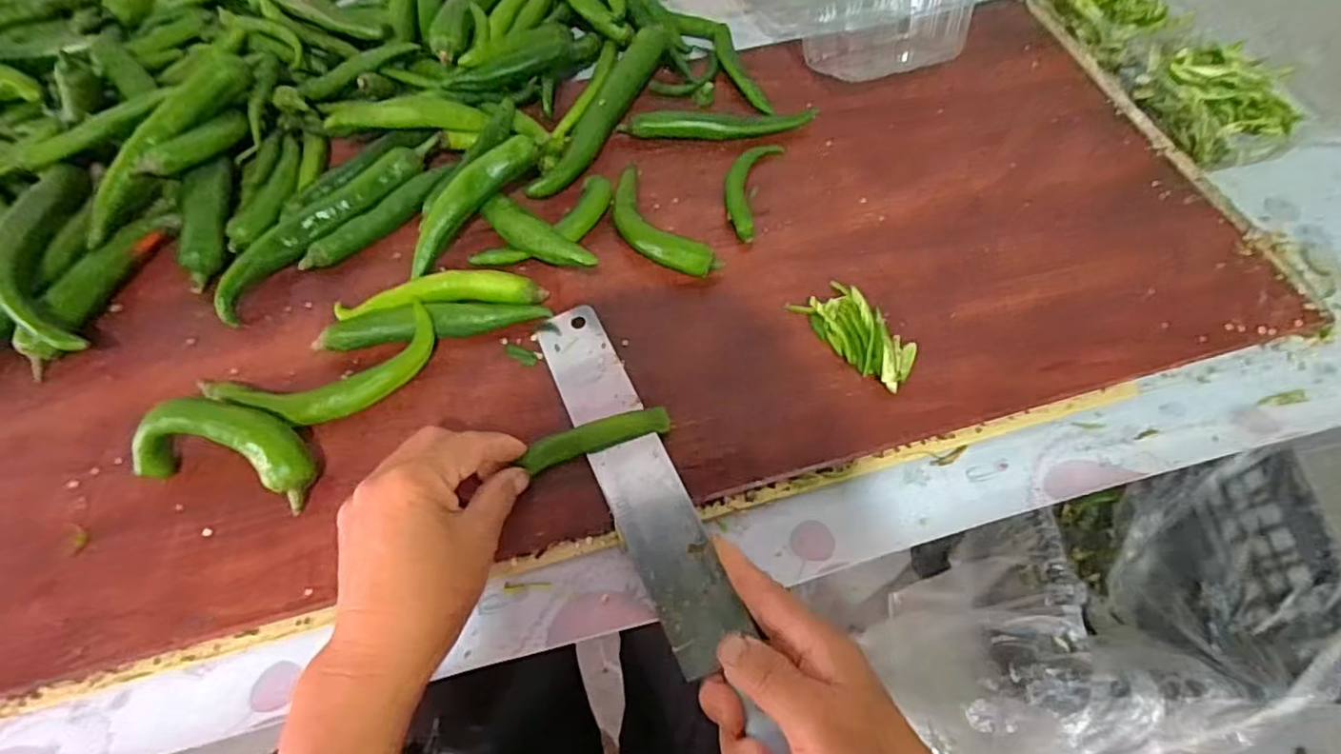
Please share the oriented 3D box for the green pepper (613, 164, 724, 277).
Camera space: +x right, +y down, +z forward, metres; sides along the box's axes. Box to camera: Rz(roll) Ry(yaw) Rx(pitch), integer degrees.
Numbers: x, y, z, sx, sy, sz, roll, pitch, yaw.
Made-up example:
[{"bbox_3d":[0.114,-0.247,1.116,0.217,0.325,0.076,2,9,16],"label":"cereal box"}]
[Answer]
[{"bbox_3d":[-0.012,-0.106,0.442,0.040,0.017,0.106,-34,64,-17],"label":"green pepper"}]

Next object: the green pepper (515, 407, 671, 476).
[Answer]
[{"bbox_3d":[-0.043,0.035,0.375,0.085,0.009,0.018,-17,66,-9],"label":"green pepper"}]

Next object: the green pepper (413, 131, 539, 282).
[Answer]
[{"bbox_3d":[-0.139,-0.121,0.435,0.024,0.022,0.118,39,83,15],"label":"green pepper"}]

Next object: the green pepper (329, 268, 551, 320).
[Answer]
[{"bbox_3d":[-0.150,-0.055,0.420,0.132,0.012,0.026,-8,60,-4],"label":"green pepper"}]

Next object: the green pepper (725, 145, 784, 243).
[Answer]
[{"bbox_3d":[0.056,-0.142,0.467,0.031,0.015,0.093,15,61,10],"label":"green pepper"}]

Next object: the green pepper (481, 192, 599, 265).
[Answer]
[{"bbox_3d":[-0.088,-0.092,0.419,0.108,0.016,0.021,33,66,31],"label":"green pepper"}]

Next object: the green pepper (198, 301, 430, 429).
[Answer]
[{"bbox_3d":[-0.205,0.001,0.387,0.134,0.021,0.053,-24,62,-12],"label":"green pepper"}]

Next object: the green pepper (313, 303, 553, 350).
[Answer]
[{"bbox_3d":[-0.150,-0.036,0.413,0.140,0.013,0.019,-11,60,-5],"label":"green pepper"}]

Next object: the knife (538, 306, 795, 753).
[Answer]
[{"bbox_3d":[0.002,0.094,0.343,0.042,0.012,0.335,-23,62,-13],"label":"knife"}]

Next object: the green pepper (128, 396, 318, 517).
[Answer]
[{"bbox_3d":[-0.247,0.039,0.358,0.095,0.041,0.046,11,61,8],"label":"green pepper"}]

